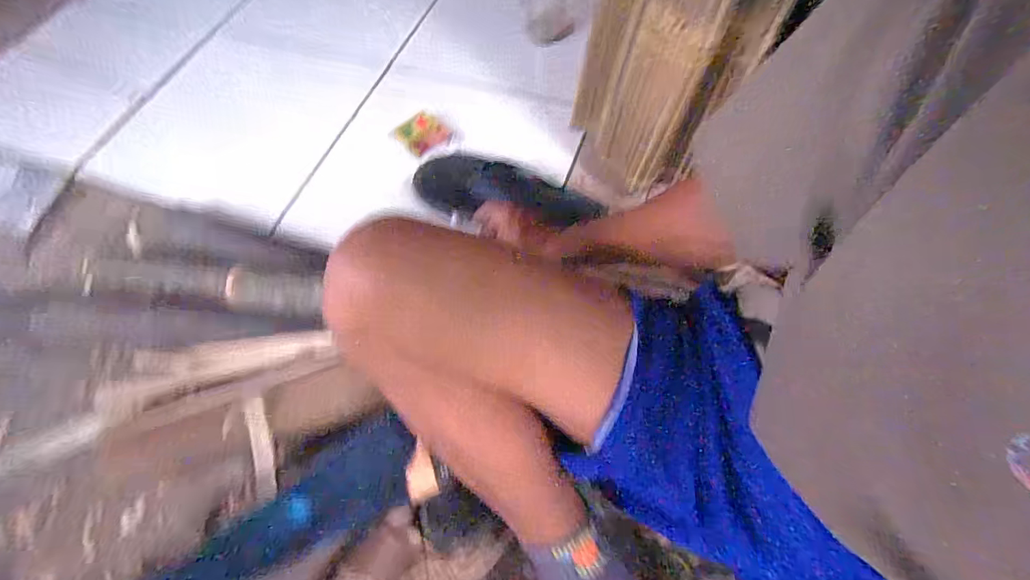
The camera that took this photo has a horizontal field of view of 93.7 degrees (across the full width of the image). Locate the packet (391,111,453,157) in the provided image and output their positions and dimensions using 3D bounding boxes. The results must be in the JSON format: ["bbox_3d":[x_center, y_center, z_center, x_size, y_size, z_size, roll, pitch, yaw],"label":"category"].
[{"bbox_3d":[-0.150,-0.257,0.784,0.087,0.008,0.074,34,68,22],"label":"packet"}]

